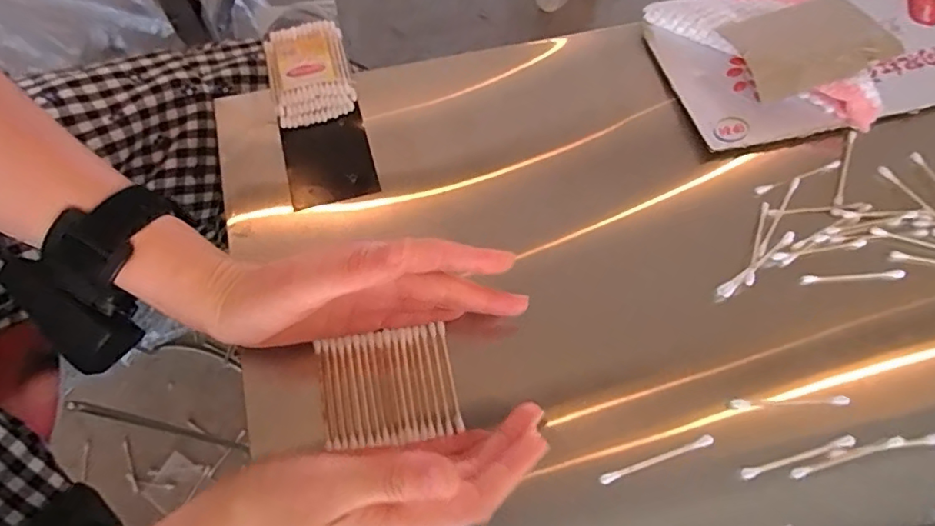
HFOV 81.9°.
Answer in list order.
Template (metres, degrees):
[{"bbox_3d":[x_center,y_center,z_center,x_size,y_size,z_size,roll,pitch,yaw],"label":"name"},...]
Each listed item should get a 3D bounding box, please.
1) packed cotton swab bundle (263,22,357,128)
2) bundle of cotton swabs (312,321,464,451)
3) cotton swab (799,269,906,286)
[{"bbox_3d":[-0.119,-0.142,0.406,0.059,0.017,0.082,-14,67,-8],"label":"packed cotton swab bundle"},{"bbox_3d":[-0.046,0.072,0.316,0.074,0.011,0.064,-9,67,-6],"label":"bundle of cotton swabs"},{"bbox_3d":[0.258,0.010,0.361,0.071,0.005,0.006,-3,66,-3],"label":"cotton swab"}]

